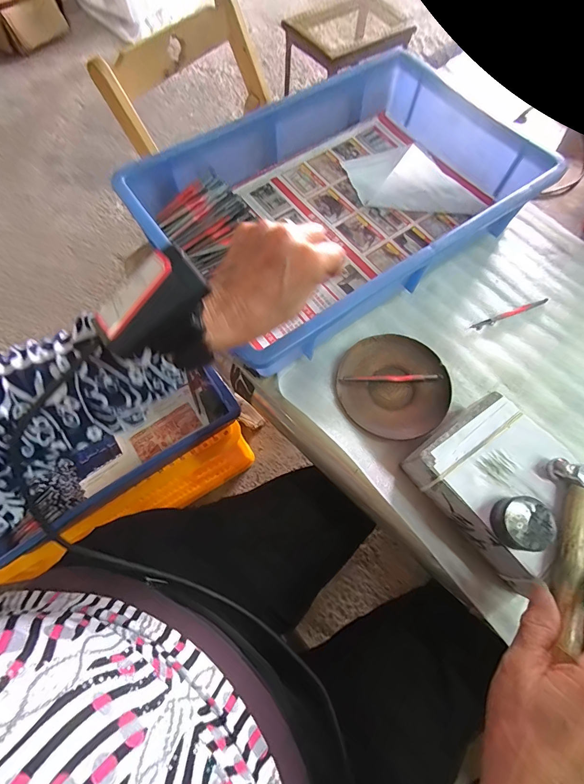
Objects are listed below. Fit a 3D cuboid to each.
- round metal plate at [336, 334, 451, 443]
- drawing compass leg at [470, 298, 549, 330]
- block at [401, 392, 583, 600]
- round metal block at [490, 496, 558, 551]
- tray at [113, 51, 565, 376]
[{"bbox_3d":[0.105,-0.007,0.371,0.111,0.011,0.111,0,69,-1],"label":"round metal plate"},{"bbox_3d":[0.251,-0.090,0.409,0.101,0.004,0.008,-21,71,-9],"label":"drawing compass leg"},{"bbox_3d":[0.186,0.087,0.309,0.099,0.060,0.145,-35,73,-14],"label":"block"},{"bbox_3d":[0.172,0.098,0.267,0.036,0.022,0.036,0,69,-1],"label":"round metal block"},{"bbox_3d":[0.060,-0.228,0.422,0.417,0.076,0.273,-34,73,-13],"label":"tray"}]

